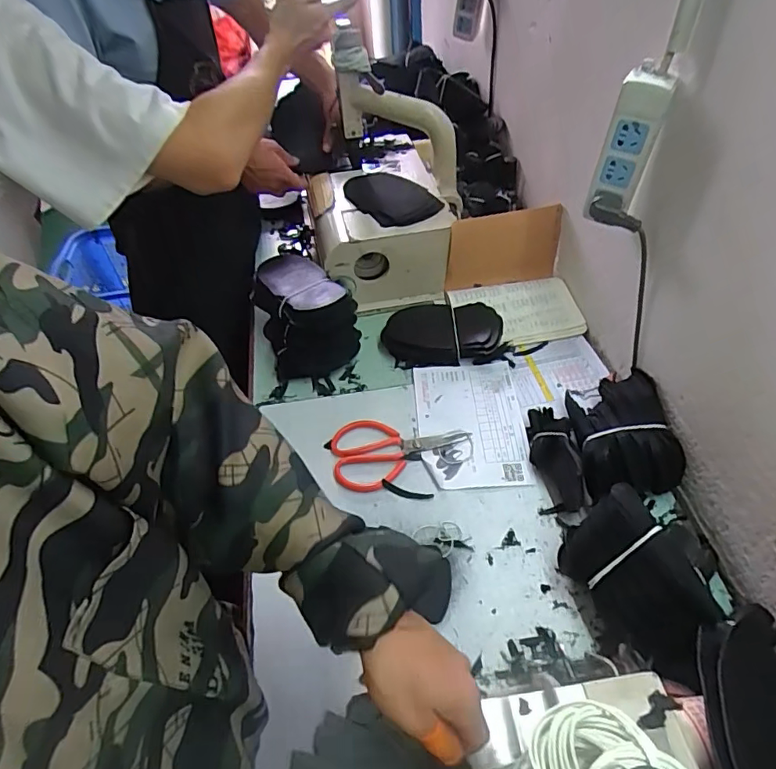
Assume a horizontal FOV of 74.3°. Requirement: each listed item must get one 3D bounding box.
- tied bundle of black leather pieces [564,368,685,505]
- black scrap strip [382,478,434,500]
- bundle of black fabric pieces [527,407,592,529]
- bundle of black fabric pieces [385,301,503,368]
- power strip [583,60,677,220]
[{"bbox_3d":[0.301,0.065,0.658,0.122,0.078,0.173,1,50,6],"label":"tied bundle of black leather pieces"},{"bbox_3d":[0.024,0.137,0.660,0.067,0.011,0.012,11,52,12],"label":"black scrap strip"},{"bbox_3d":[0.219,0.098,0.658,0.058,0.042,0.157,-2,50,3],"label":"bundle of black fabric pieces"},{"bbox_3d":[0.085,-0.085,0.813,0.182,0.043,0.124,-10,50,-3],"label":"bundle of black fabric pieces"},{"bbox_3d":[0.274,-0.272,0.586,0.054,0.147,0.032,22,55,22],"label":"power strip"}]

